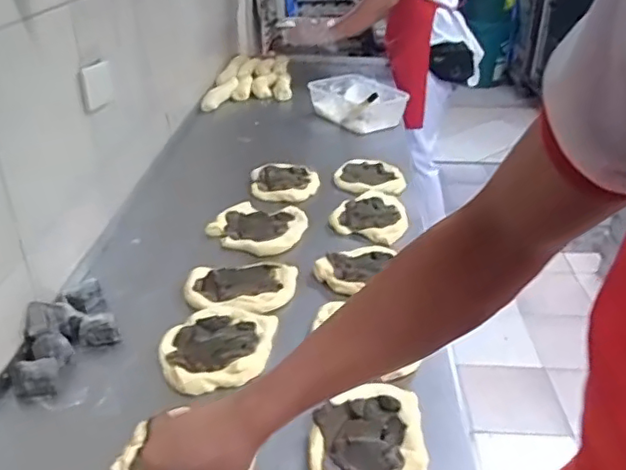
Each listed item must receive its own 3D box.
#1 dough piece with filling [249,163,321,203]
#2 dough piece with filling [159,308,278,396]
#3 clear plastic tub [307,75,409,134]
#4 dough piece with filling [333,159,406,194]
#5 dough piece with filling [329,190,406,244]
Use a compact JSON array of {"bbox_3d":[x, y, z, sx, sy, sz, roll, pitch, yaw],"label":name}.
[{"bbox_3d":[-0.060,-0.117,1.316,0.147,0.031,0.133,-4,30,-8],"label":"dough piece with filling"},{"bbox_3d":[-0.138,0.164,0.856,0.156,0.023,0.160,1,30,0],"label":"dough piece with filling"},{"bbox_3d":[0.130,-0.390,1.723,0.197,0.093,0.276,-15,34,-25],"label":"clear plastic tub"},{"bbox_3d":[0.125,-0.133,1.352,0.151,0.020,0.166,-3,30,-6],"label":"dough piece with filling"},{"bbox_3d":[0.114,-0.042,1.200,0.144,0.017,0.178,8,31,12],"label":"dough piece with filling"}]

